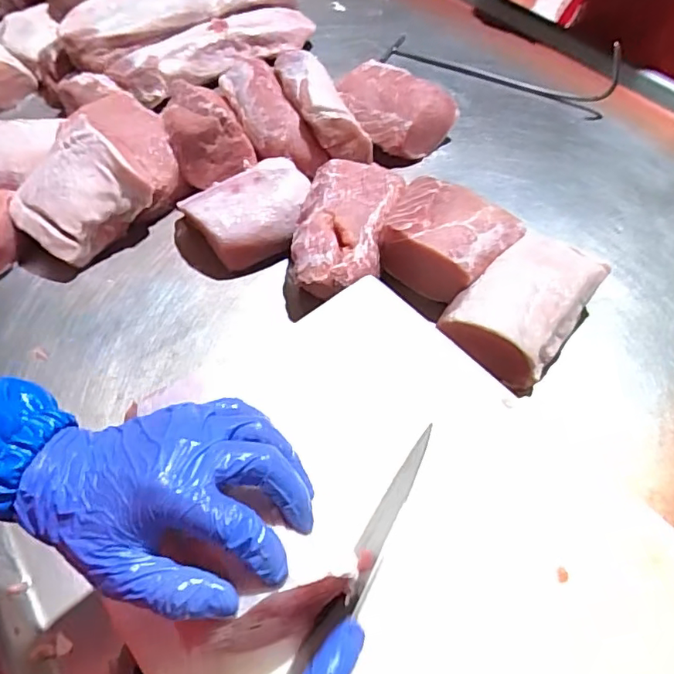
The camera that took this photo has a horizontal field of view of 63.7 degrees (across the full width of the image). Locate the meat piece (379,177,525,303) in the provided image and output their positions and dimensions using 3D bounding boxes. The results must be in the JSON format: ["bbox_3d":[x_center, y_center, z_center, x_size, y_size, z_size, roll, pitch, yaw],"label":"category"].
[{"bbox_3d":[0.123,-0.115,0.643,0.145,0.072,0.147,31,61,20],"label":"meat piece"}]

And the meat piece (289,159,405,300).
[{"bbox_3d":[0.006,-0.128,0.646,0.107,0.065,0.192,13,56,9],"label":"meat piece"}]

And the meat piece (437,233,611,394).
[{"bbox_3d":[0.201,-0.038,0.596,0.120,0.065,0.179,32,61,21],"label":"meat piece"}]

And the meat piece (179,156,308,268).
[{"bbox_3d":[-0.110,-0.151,0.673,0.154,0.069,0.121,-15,56,-10],"label":"meat piece"}]

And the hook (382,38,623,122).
[{"bbox_3d":[0.264,-0.463,0.898,0.379,0.039,0.113,27,99,21],"label":"hook"}]

